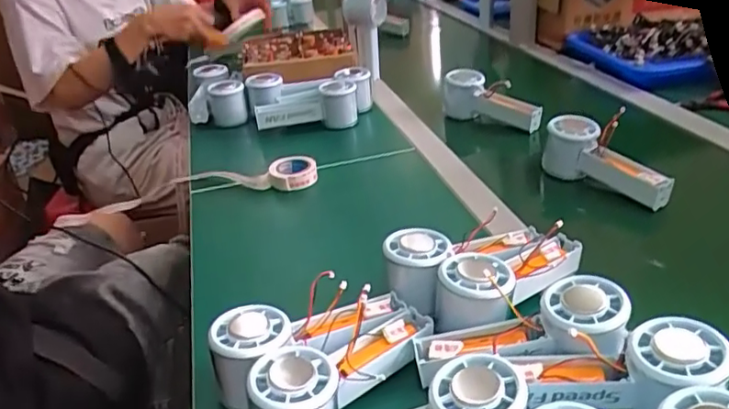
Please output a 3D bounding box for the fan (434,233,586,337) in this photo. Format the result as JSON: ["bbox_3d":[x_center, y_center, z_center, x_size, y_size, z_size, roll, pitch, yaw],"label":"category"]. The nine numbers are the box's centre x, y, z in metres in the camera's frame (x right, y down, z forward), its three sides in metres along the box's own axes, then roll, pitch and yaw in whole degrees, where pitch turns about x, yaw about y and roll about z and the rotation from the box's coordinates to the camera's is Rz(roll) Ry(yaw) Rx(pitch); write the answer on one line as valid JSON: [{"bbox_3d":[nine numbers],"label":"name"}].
[{"bbox_3d":[0.120,0.047,0.473,0.153,0.034,0.056,-25,34,-32],"label":"fan"}]

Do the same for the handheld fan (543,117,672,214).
[{"bbox_3d":[0.264,-0.041,0.654,0.057,0.055,0.147,-24,47,-30],"label":"handheld fan"}]

